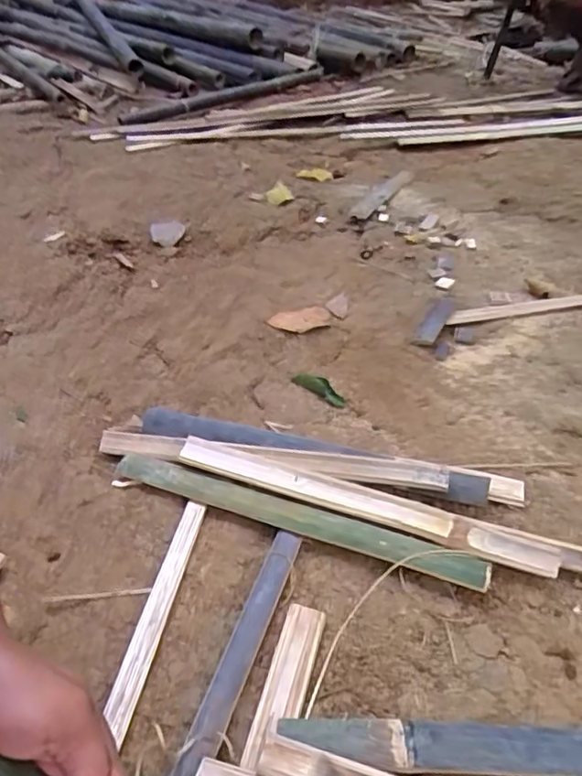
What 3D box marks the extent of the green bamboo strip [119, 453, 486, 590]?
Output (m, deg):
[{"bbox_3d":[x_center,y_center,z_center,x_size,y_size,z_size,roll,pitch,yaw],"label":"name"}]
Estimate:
[{"bbox_3d":[-0.006,0.131,0.623,0.408,0.012,0.038,14,50,19],"label":"green bamboo strip"}]

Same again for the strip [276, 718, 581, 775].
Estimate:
[{"bbox_3d":[0.192,0.272,0.444,0.391,0.017,0.035,2,40,1],"label":"strip"}]

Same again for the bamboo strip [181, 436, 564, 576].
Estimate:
[{"bbox_3d":[0.065,0.118,0.624,0.402,0.009,0.035,14,58,17],"label":"bamboo strip"}]

